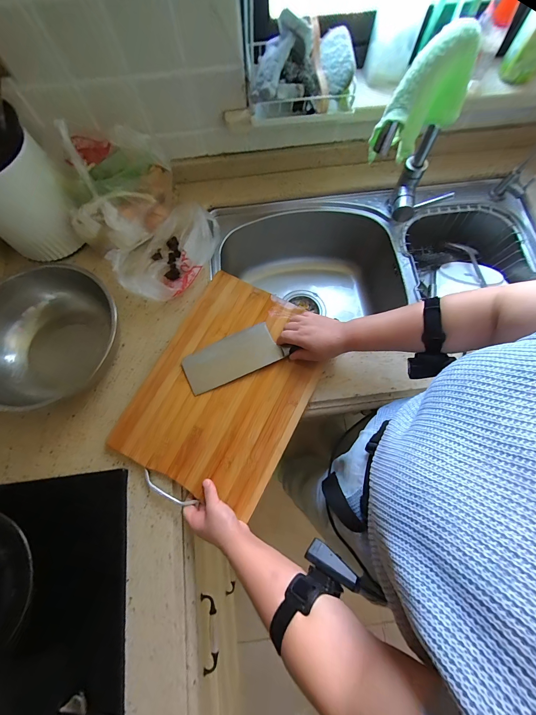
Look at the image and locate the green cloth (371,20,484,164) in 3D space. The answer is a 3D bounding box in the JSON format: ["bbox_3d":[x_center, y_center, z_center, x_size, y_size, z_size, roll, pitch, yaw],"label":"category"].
[{"bbox_3d":[0.232,-0.377,0.421,0.164,0.135,0.055,-39,77,-10],"label":"green cloth"}]

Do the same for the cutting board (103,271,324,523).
[{"bbox_3d":[-0.076,0.049,0.532,0.289,0.030,0.388,27,75,8],"label":"cutting board"}]

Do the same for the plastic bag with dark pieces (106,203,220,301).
[{"bbox_3d":[-0.202,-0.221,0.590,0.139,0.079,0.232,29,76,9],"label":"plastic bag with dark pieces"}]

